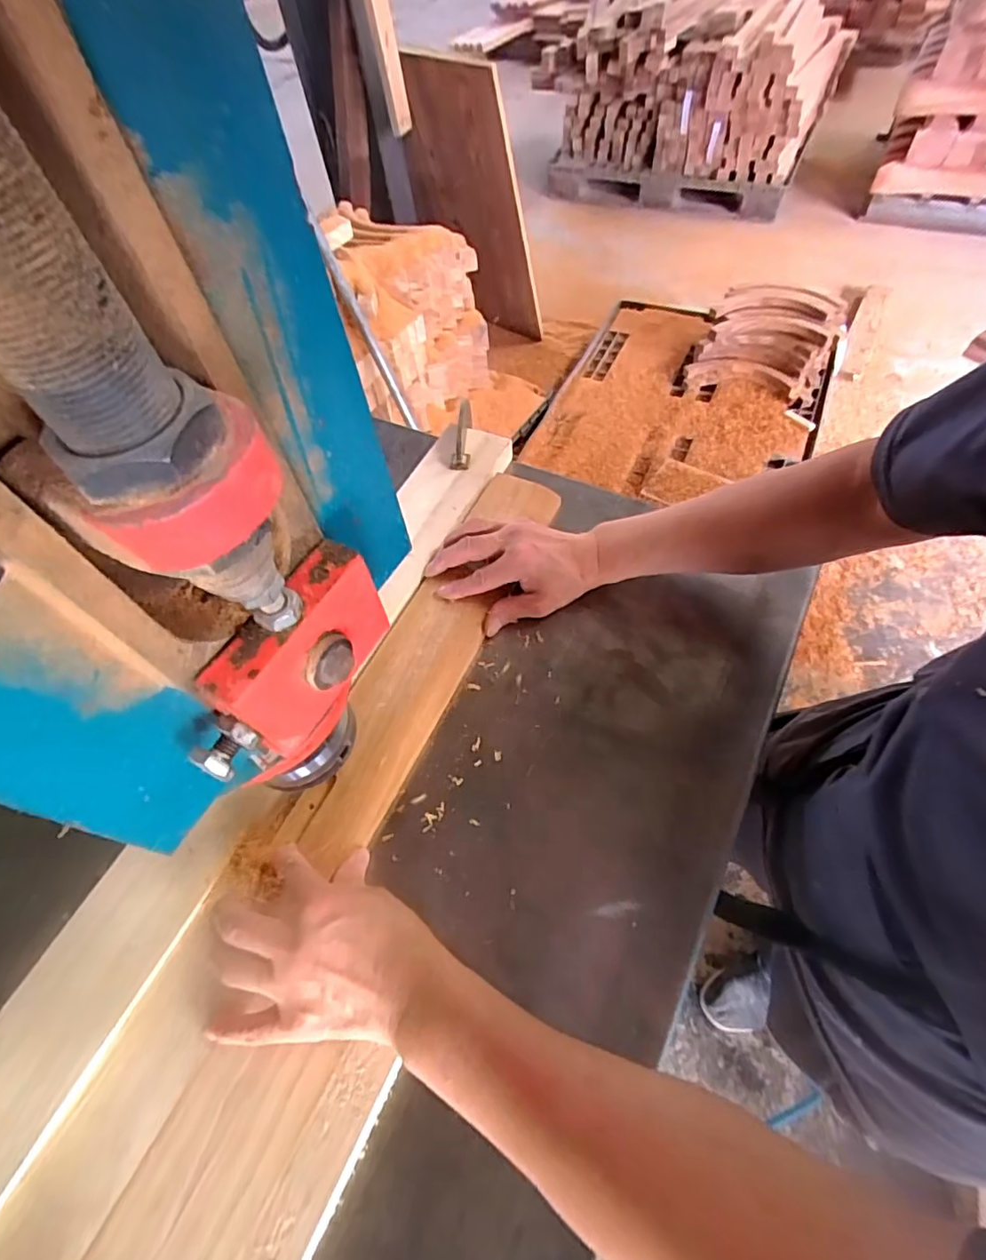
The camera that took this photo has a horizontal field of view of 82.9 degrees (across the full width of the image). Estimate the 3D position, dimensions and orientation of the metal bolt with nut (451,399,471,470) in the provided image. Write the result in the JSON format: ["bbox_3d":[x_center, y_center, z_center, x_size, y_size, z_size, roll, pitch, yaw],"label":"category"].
[{"bbox_3d":[-0.037,-0.226,0.634,0.021,0.023,0.096,-2,58,5],"label":"metal bolt with nut"}]

